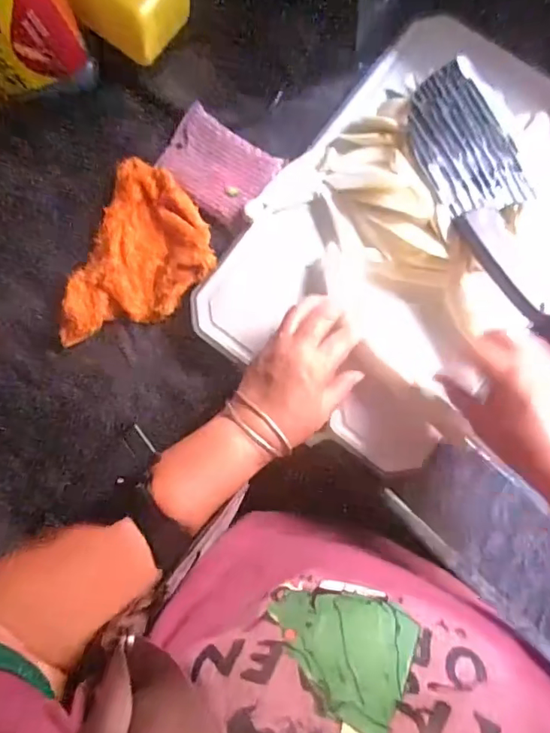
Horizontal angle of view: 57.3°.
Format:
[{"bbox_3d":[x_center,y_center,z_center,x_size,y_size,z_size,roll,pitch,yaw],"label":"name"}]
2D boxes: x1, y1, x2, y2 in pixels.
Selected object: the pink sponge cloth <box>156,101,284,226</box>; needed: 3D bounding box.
[{"bbox_3d":[-0.057,-0.191,0.478,0.104,0.006,0.076,36,88,8],"label":"pink sponge cloth"}]

